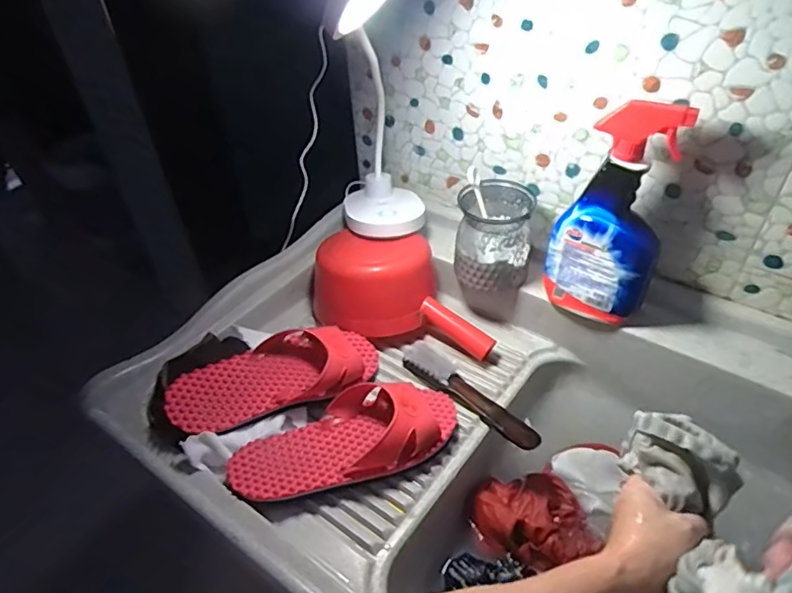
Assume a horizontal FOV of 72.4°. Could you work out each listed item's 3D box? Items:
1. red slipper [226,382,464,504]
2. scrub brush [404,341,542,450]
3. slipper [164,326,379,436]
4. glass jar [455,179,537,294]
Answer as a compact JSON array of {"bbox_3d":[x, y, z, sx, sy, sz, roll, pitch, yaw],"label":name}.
[{"bbox_3d":[-0.053,0.151,0.603,0.250,0.053,0.109,-15,43,-12],"label":"red slipper"},{"bbox_3d":[0.087,0.122,0.684,0.042,0.032,0.204,-34,50,-30],"label":"scrub brush"},{"bbox_3d":[-0.135,0.082,0.646,0.260,0.063,0.105,-9,54,-31],"label":"slipper"},{"bbox_3d":[0.136,-0.082,0.753,0.099,0.118,0.099,-2,42,2],"label":"glass jar"}]

